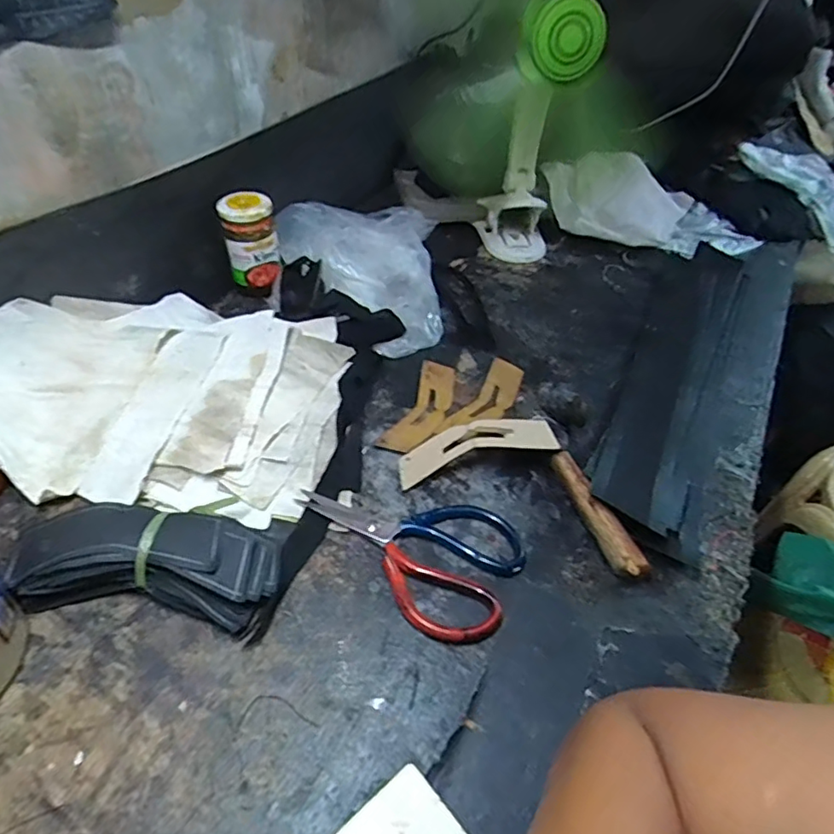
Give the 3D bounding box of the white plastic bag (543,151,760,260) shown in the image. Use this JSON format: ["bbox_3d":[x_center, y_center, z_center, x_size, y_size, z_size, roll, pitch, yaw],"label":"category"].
[{"bbox_3d":[0.343,-0.305,0.836,0.320,0.093,0.134,13,47,8],"label":"white plastic bag"}]

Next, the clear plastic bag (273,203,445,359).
[{"bbox_3d":[-0.047,-0.197,0.719,0.192,0.059,0.266,-34,57,-30],"label":"clear plastic bag"}]

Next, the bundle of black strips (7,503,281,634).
[{"bbox_3d":[-0.200,0.108,0.431,0.185,0.036,0.079,6,47,1],"label":"bundle of black strips"}]

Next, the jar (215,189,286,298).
[{"bbox_3d":[-0.193,-0.200,0.672,0.059,0.109,0.056,2,47,-2],"label":"jar"}]

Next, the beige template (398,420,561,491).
[{"bbox_3d":[0.052,0.026,0.522,0.142,0.010,0.046,-15,56,2],"label":"beige template"}]

